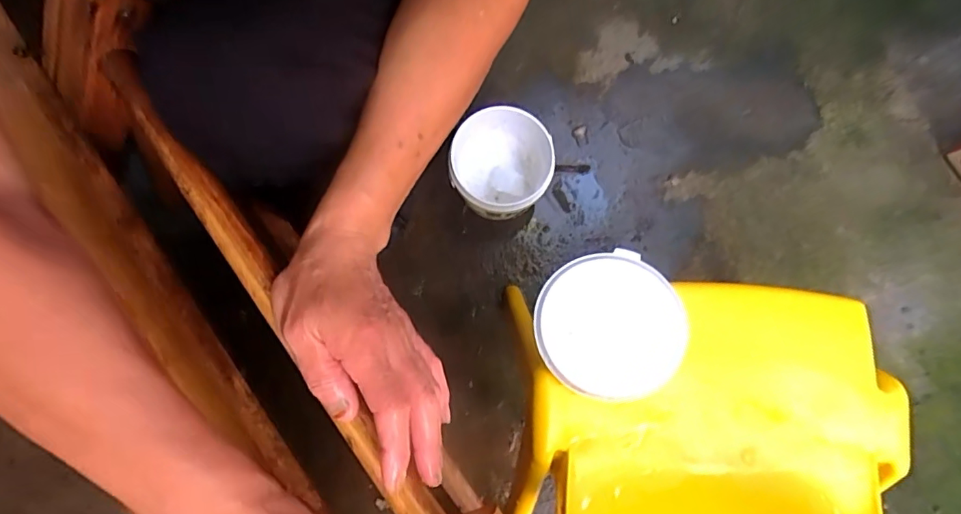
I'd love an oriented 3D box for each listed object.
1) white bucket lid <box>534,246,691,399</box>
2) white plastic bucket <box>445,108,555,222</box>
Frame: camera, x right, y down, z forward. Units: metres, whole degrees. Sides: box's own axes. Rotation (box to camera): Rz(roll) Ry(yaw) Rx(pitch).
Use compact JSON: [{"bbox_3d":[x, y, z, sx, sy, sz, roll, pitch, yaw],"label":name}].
[{"bbox_3d":[0.112,0.056,0.448,0.123,0.018,0.122,0,81,1],"label":"white bucket lid"},{"bbox_3d":[0.031,-0.113,0.688,0.116,0.119,0.122,0,81,1],"label":"white plastic bucket"}]

